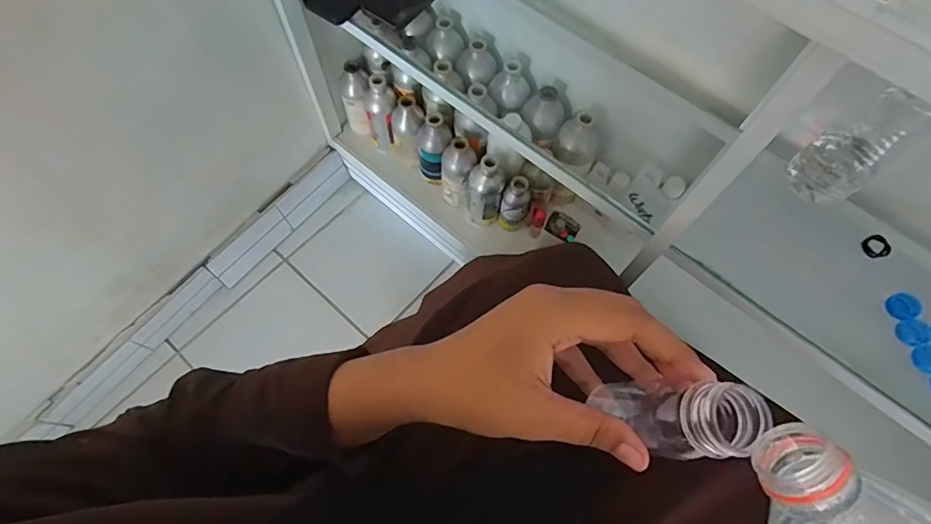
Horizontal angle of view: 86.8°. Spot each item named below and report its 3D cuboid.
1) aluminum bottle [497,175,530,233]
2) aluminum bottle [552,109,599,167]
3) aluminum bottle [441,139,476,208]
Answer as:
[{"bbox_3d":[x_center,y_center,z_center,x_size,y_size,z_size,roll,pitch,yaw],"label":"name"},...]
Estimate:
[{"bbox_3d":[0.100,-0.116,1.008,0.054,0.148,0.046,20,67,6],"label":"aluminum bottle"},{"bbox_3d":[0.216,-0.239,0.928,0.084,0.089,0.080,1,66,-2],"label":"aluminum bottle"},{"bbox_3d":[-0.016,-0.181,1.007,0.061,0.165,0.061,0,66,-2],"label":"aluminum bottle"}]

